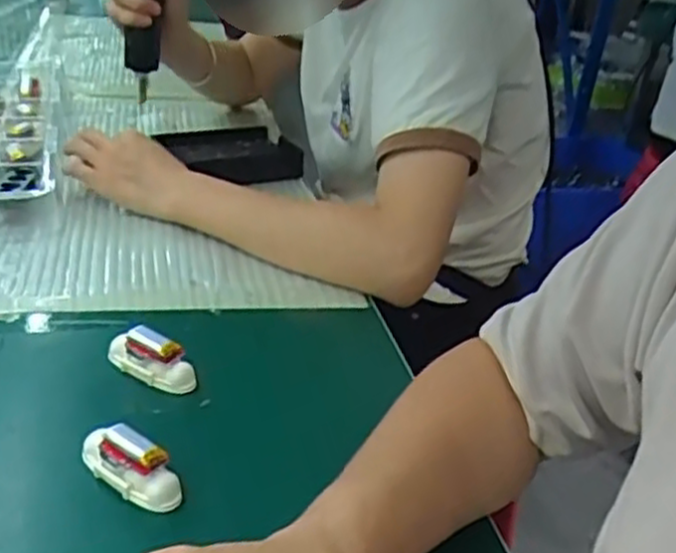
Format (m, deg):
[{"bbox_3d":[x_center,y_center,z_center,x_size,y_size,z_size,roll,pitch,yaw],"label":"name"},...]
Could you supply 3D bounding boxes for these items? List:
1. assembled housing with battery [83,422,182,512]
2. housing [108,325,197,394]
[{"bbox_3d":[-0.106,0.094,0.391,0.061,0.031,0.017,23,31,28],"label":"assembled housing with battery"},{"bbox_3d":[-0.116,0.050,0.474,0.059,0.033,0.017,19,29,23],"label":"housing"}]

